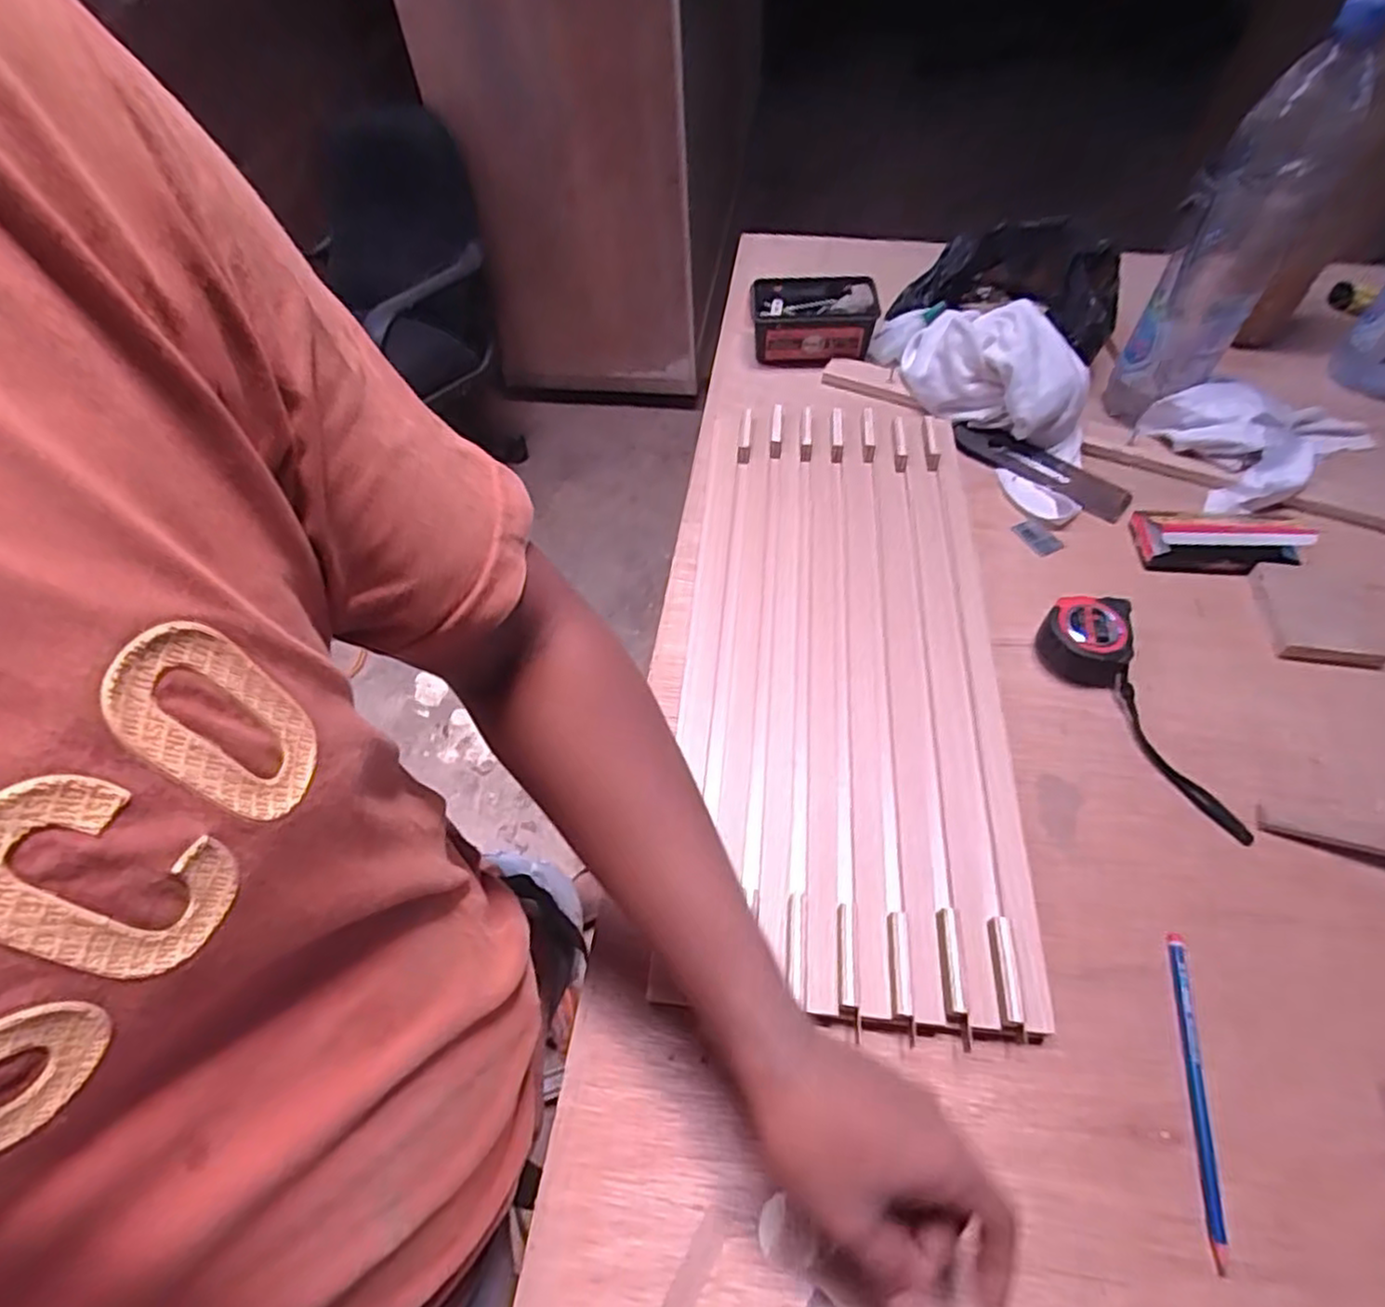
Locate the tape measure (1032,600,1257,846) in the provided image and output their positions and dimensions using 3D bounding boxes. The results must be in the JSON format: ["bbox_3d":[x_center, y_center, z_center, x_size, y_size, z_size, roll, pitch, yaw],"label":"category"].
[{"bbox_3d":[0.360,0.036,0.549,0.077,0.038,0.216,-23,57,-13],"label":"tape measure"}]

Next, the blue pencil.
[{"bbox_3d":[0.300,0.257,0.423,0.012,0.006,0.171,9,56,9],"label":"blue pencil"}]

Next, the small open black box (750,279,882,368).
[{"bbox_3d":[0.139,-0.390,0.832,0.141,0.056,0.103,2,55,4],"label":"small open black box"}]

